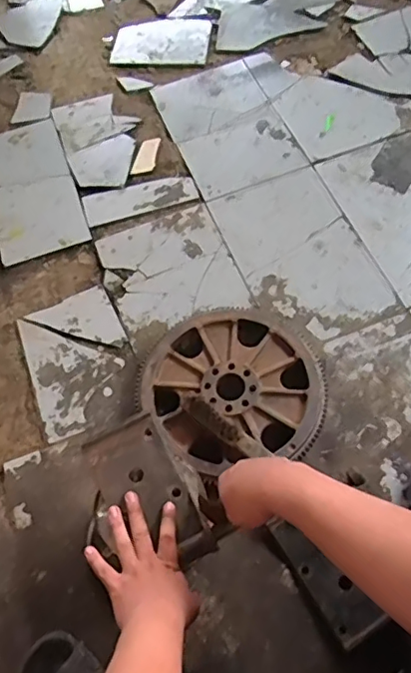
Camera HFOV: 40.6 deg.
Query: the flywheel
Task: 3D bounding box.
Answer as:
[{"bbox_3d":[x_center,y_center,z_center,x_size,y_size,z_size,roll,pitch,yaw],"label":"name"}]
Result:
[{"bbox_3d":[0.052,0.084,0.955,0.287,0.057,0.301,-1,63,3],"label":"flywheel"}]

